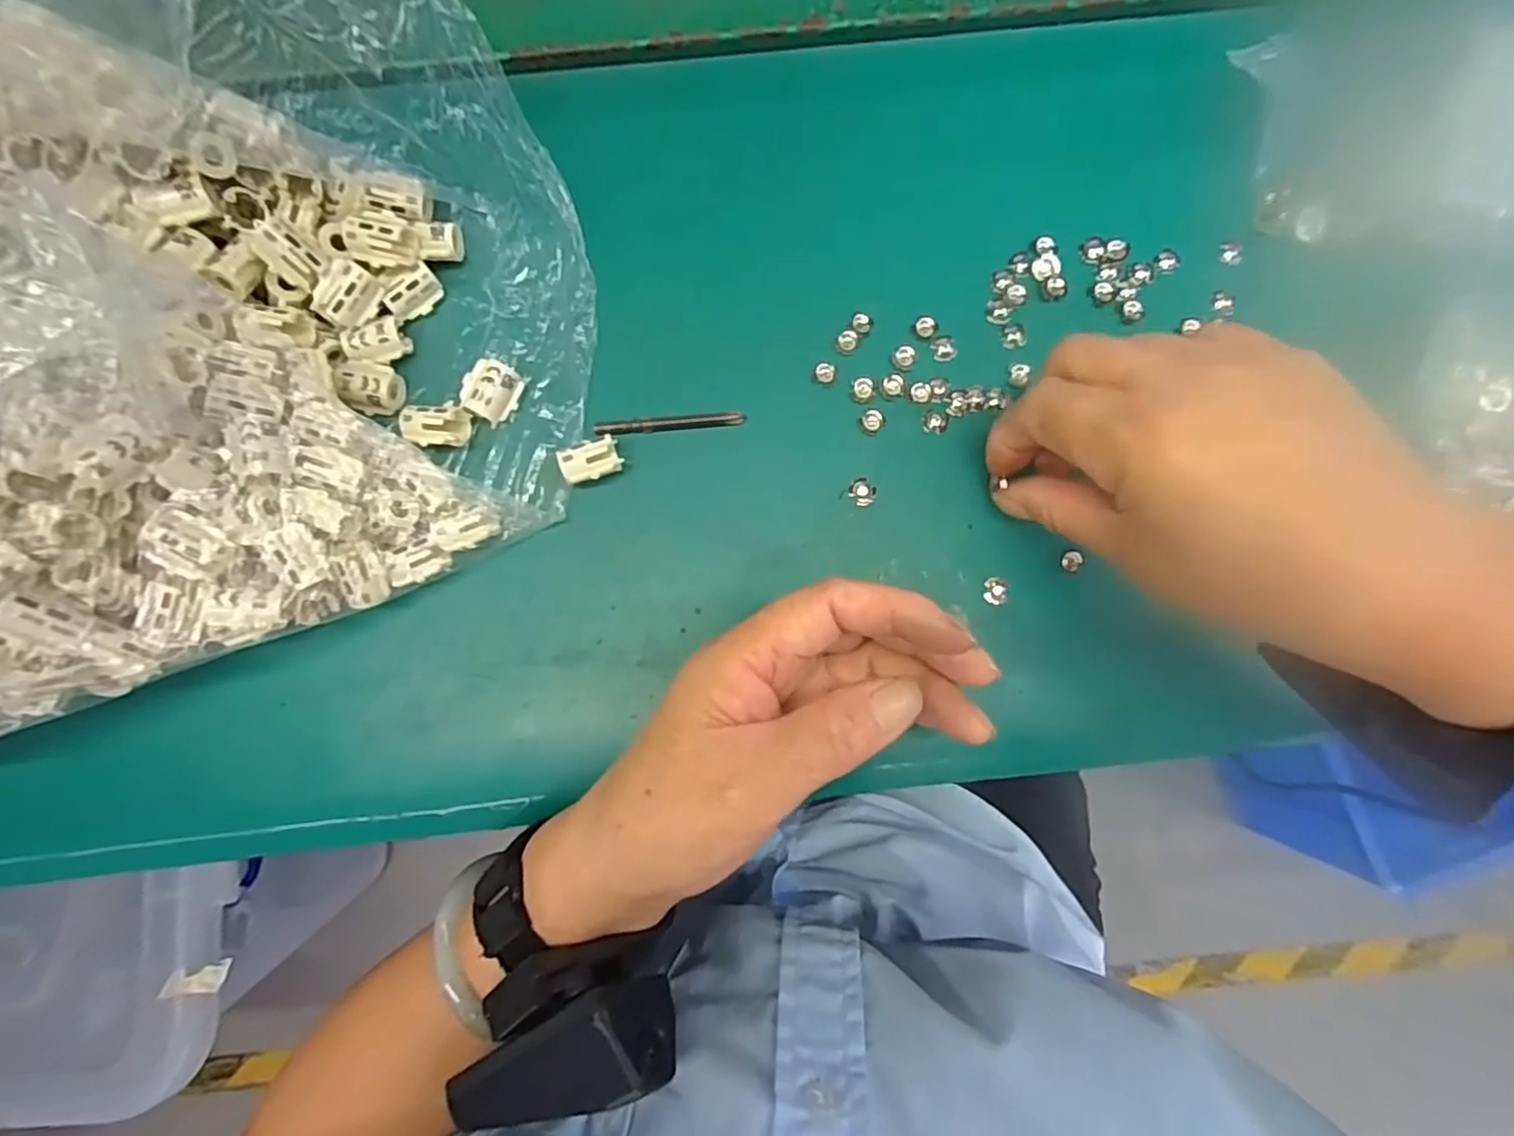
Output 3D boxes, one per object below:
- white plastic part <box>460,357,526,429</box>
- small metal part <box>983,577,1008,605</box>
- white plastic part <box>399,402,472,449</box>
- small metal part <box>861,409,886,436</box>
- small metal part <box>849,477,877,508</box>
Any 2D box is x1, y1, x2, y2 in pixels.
[{"bbox_3d":[-0.102,-0.068,0.263,0.018,0.014,0.021,36,86,3],"label":"white plastic part"},{"bbox_3d":[0.092,0.009,0.262,0.009,0.004,0.011,7,85,1],"label":"small metal part"},{"bbox_3d":[-0.121,-0.053,0.260,0.022,0.014,0.015,-3,85,0],"label":"white plastic part"},{"bbox_3d":[0.045,-0.058,0.268,0.009,0.004,0.010,38,86,3],"label":"small metal part"},{"bbox_3d":[0.041,-0.029,0.266,0.009,0.004,0.011,-43,86,-3],"label":"small metal part"}]

